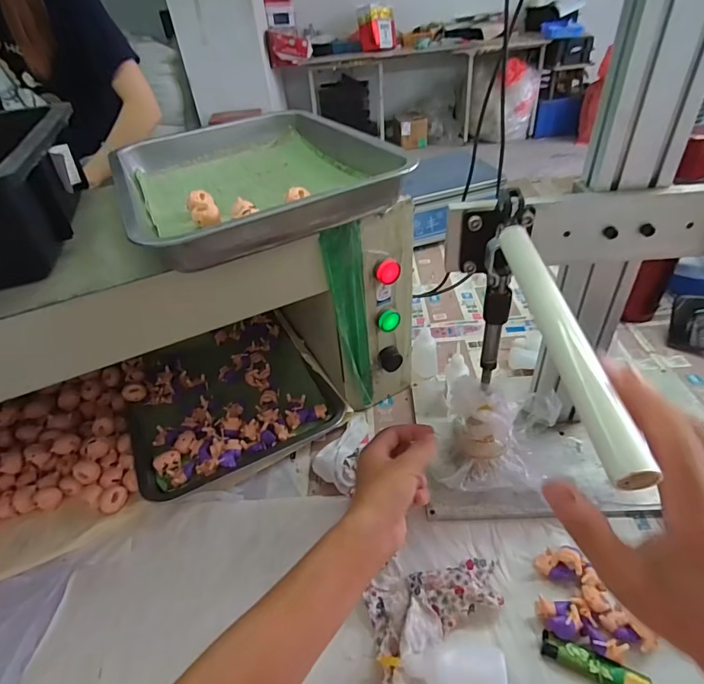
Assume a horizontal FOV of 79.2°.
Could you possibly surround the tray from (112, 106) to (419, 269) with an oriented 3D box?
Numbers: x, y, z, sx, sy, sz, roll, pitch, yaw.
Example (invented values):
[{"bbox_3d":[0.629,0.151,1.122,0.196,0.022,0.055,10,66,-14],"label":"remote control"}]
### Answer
[{"bbox_3d":[-0.122,-0.198,0.488,0.248,0.050,0.371,-19,43,-16],"label":"tray"}]

